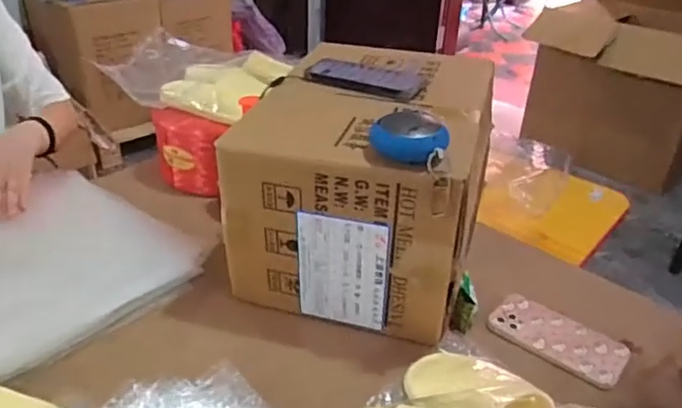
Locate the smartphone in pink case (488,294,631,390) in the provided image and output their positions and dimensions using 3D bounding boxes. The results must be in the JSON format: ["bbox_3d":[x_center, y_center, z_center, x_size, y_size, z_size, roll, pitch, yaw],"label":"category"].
[{"bbox_3d":[0.271,0.167,0.736,0.161,0.017,0.087,25,38,31],"label":"smartphone in pink case"}]

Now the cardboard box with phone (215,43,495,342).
[{"bbox_3d":[0.044,-0.044,0.817,0.283,0.248,0.354,12,33,14],"label":"cardboard box with phone"}]

